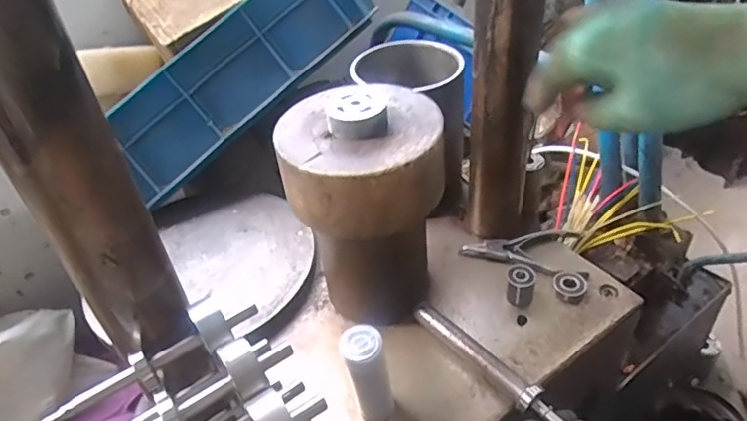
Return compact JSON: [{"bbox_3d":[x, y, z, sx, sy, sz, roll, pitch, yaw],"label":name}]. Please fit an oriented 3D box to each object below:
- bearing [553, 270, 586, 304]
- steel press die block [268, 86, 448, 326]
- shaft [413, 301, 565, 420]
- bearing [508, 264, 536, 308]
[{"bbox_3d":[0.211,0.082,0.603,0.032,0.011,0.038,10,43,19],"label":"bearing"},{"bbox_3d":[-0.004,0.003,0.543,0.134,0.225,0.123,-7,40,-1],"label":"steel press die block"},{"bbox_3d":[0.126,0.159,0.512,0.023,0.017,0.246,-31,48,-27],"label":"shaft"},{"bbox_3d":[0.157,0.080,0.597,0.027,0.032,0.030,7,42,16],"label":"bearing"}]

